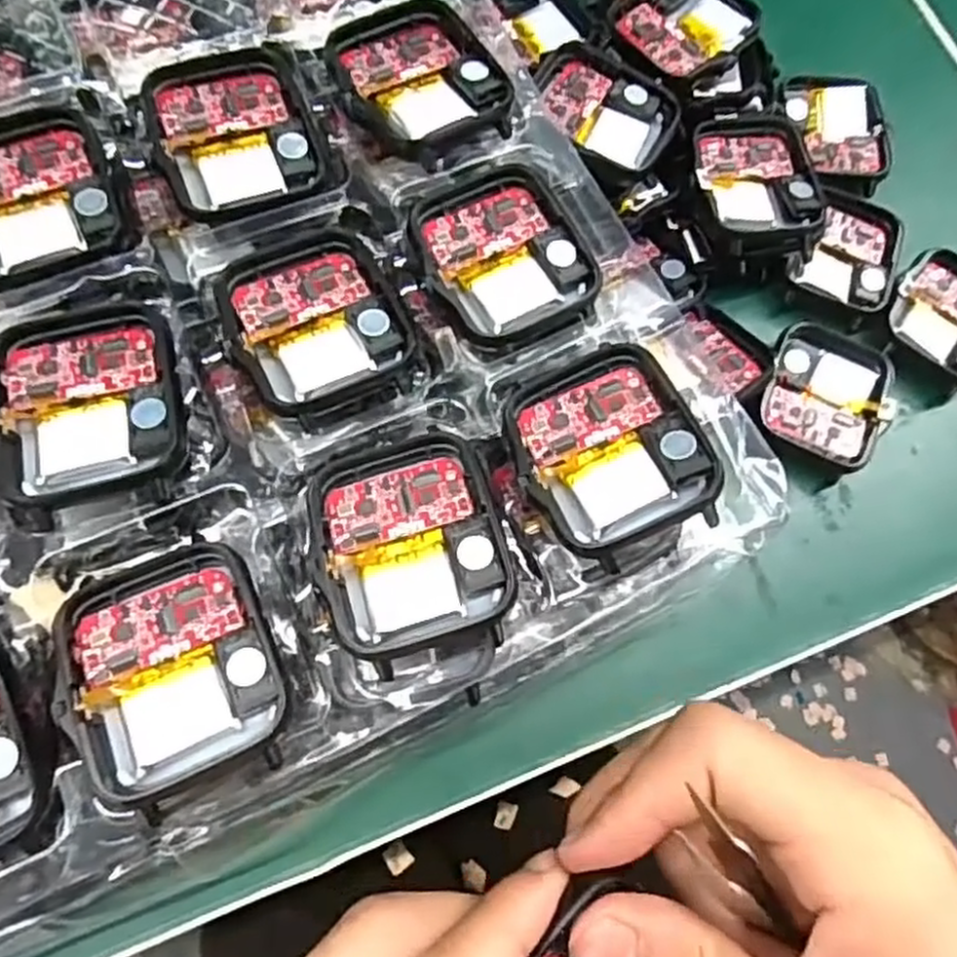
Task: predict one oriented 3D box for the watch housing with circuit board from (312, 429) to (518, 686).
[{"bbox_3d":[-0.014,0.013,0.153,0.037,0.006,0.045,-15,74,-10],"label":"watch housing with circuit board"}]

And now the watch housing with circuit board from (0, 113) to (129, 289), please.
[{"bbox_3d":[-0.105,-0.067,0.176,0.039,0.006,0.042,-17,74,-11],"label":"watch housing with circuit board"}]

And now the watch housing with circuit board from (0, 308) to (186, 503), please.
[{"bbox_3d":[-0.082,-0.018,0.157,0.037,0.004,0.042,-12,73,-9],"label":"watch housing with circuit board"}]

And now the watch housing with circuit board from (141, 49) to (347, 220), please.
[{"bbox_3d":[-0.060,-0.086,0.185,0.039,0.010,0.043,-21,75,-12],"label":"watch housing with circuit board"}]

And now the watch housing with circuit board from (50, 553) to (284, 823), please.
[{"bbox_3d":[-0.058,0.036,0.142,0.038,0.008,0.044,-21,75,-11],"label":"watch housing with circuit board"}]

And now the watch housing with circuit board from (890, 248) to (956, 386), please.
[{"bbox_3d":[0.153,-0.052,0.245,0.038,0.015,0.043,39,73,8],"label":"watch housing with circuit board"}]

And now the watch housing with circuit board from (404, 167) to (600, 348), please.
[{"bbox_3d":[0.006,-0.055,0.181,0.039,0.007,0.044,-20,75,-11],"label":"watch housing with circuit board"}]

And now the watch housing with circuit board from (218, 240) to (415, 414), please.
[{"bbox_3d":[-0.037,-0.037,0.171,0.038,0.006,0.043,-26,76,-13],"label":"watch housing with circuit board"}]

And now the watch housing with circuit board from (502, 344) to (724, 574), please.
[{"bbox_3d":[0.027,-0.007,0.160,0.036,0.011,0.046,-19,74,-11],"label":"watch housing with circuit board"}]

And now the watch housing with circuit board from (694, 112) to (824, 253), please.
[{"bbox_3d":[0.085,-0.093,0.234,0.036,0.015,0.047,-7,74,-7],"label":"watch housing with circuit board"}]

